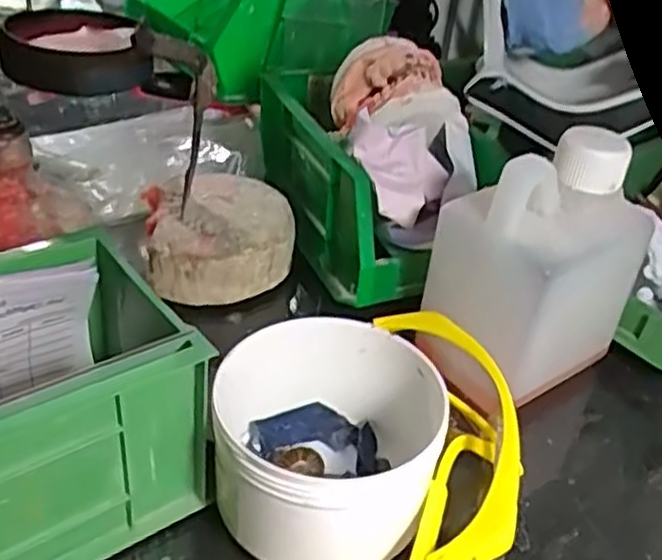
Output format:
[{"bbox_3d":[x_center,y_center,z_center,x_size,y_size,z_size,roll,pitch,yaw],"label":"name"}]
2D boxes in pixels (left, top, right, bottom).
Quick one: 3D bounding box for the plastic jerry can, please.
[{"bbox_3d":[0.097,-0.006,0.376,0.094,0.122,0.068,-21,43,-32],"label":"plastic jerry can"}]

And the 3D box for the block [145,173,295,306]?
[{"bbox_3d":[-0.066,-0.028,0.457,0.081,0.036,0.092,0,36,-8],"label":"block"}]

